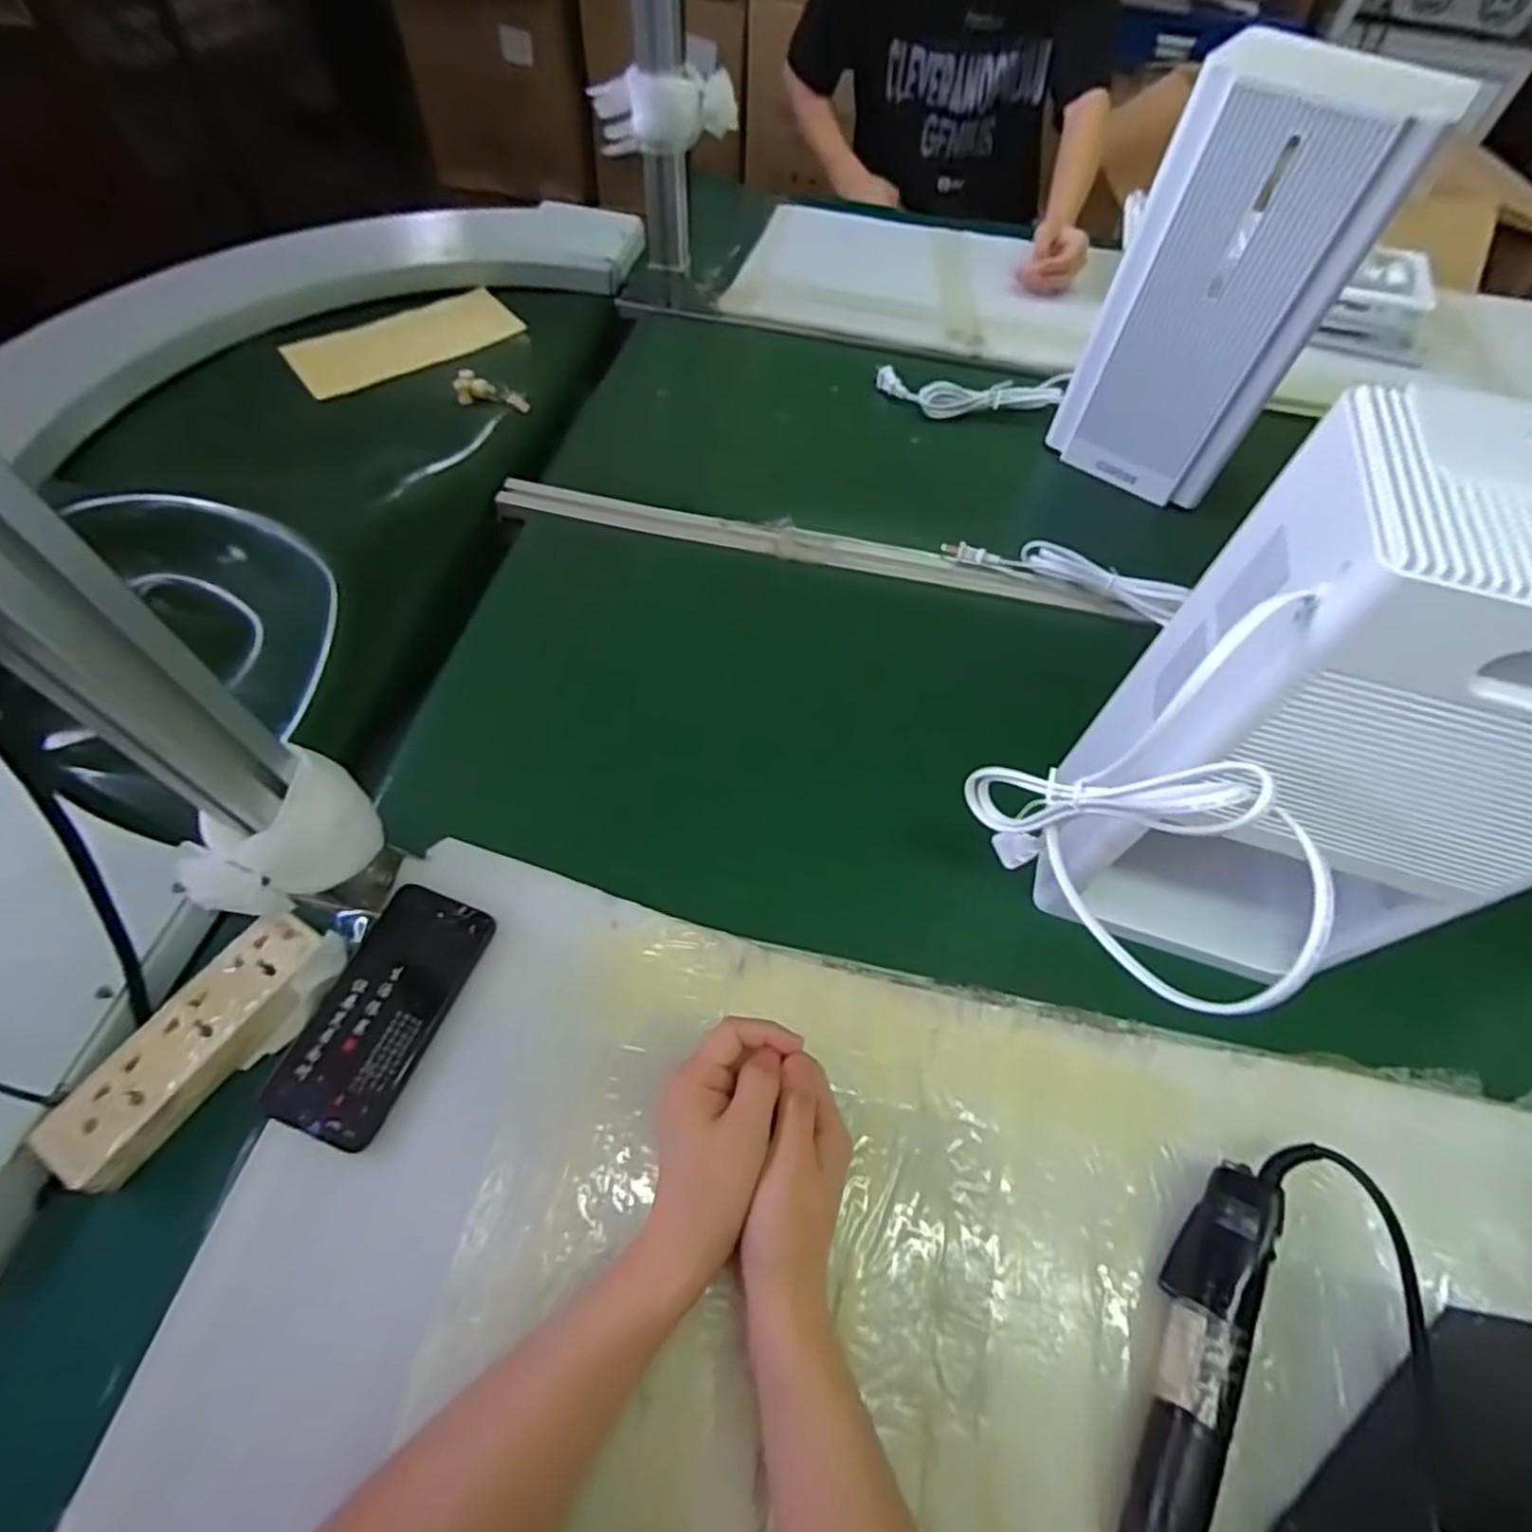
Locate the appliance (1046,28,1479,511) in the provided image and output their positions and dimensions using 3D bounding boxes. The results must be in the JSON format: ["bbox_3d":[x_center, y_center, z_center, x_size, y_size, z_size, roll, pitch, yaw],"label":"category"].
[{"bbox_3d":[0.440,-0.455,0.694,0.188,0.345,0.069,38,63,18],"label":"appliance"}]

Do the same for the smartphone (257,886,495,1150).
[{"bbox_3d":[-0.251,0.158,0.463,0.077,0.016,0.155,20,59,8],"label":"smartphone"}]

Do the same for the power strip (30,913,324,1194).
[{"bbox_3d":[-0.358,0.170,0.440,0.057,0.028,0.167,31,61,14],"label":"power strip"}]

